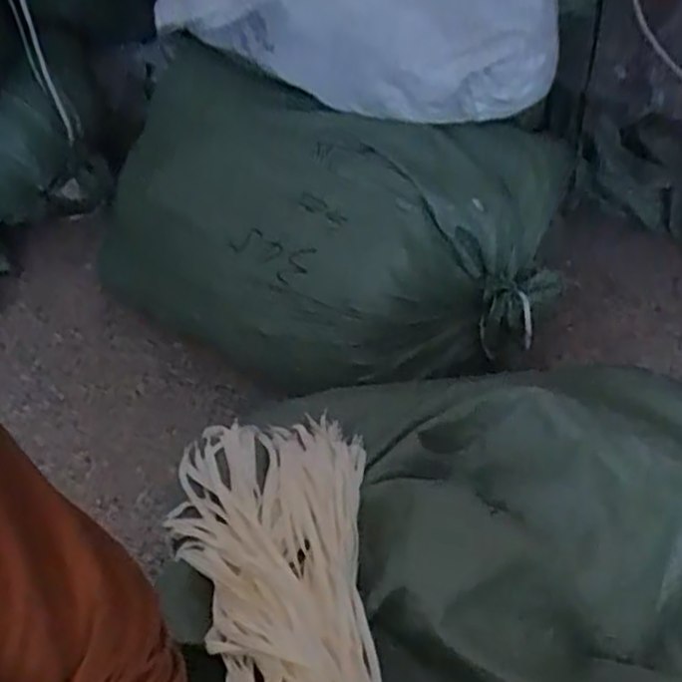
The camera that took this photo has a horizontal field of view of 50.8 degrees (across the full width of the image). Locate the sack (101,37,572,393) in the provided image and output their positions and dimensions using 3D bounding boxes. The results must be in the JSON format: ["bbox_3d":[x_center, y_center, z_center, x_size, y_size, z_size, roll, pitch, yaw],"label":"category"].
[{"bbox_3d":[-0.057,-0.180,1.208,0.480,0.346,0.760,-36,51,-29],"label":"sack"}]

